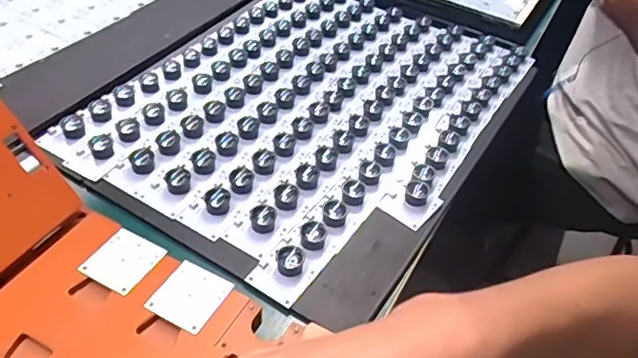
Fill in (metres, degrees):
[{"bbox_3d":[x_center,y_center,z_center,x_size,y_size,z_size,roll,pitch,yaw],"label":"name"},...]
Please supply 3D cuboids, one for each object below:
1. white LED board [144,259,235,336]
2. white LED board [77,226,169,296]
[{"bbox_3d":[-0.092,0.083,0.396,0.044,0.004,0.046,24,49,17],"label":"white LED board"},{"bbox_3d":[-0.145,0.060,0.414,0.046,0.004,0.047,23,47,18],"label":"white LED board"}]

